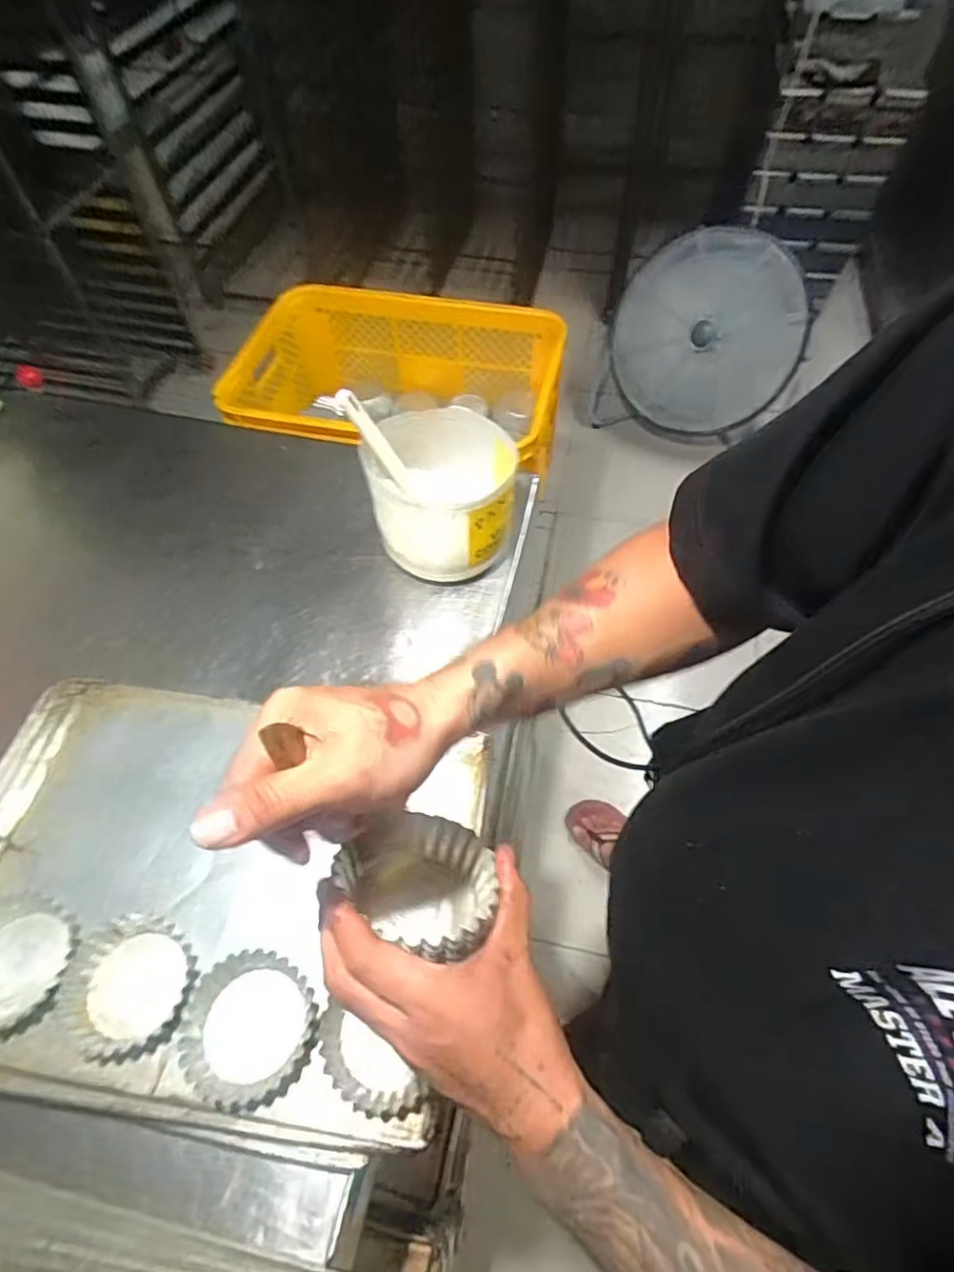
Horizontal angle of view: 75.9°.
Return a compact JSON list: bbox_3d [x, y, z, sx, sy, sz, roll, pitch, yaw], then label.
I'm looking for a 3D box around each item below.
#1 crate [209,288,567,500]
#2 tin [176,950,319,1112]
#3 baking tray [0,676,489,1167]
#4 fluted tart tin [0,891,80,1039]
[{"bbox_3d":[-0.136,-0.396,1.053,0.490,0.203,0.348,7,59,6],"label":"crate"},{"bbox_3d":[-0.182,0.313,0.487,0.098,0.032,0.102,-1,59,1],"label":"tin"},{"bbox_3d":[-0.258,0.218,0.554,0.496,0.031,0.351,7,59,6],"label":"baking tray"},{"bbox_3d":[-0.393,0.277,0.517,0.108,0.022,0.103,-1,59,1],"label":"fluted tart tin"}]

